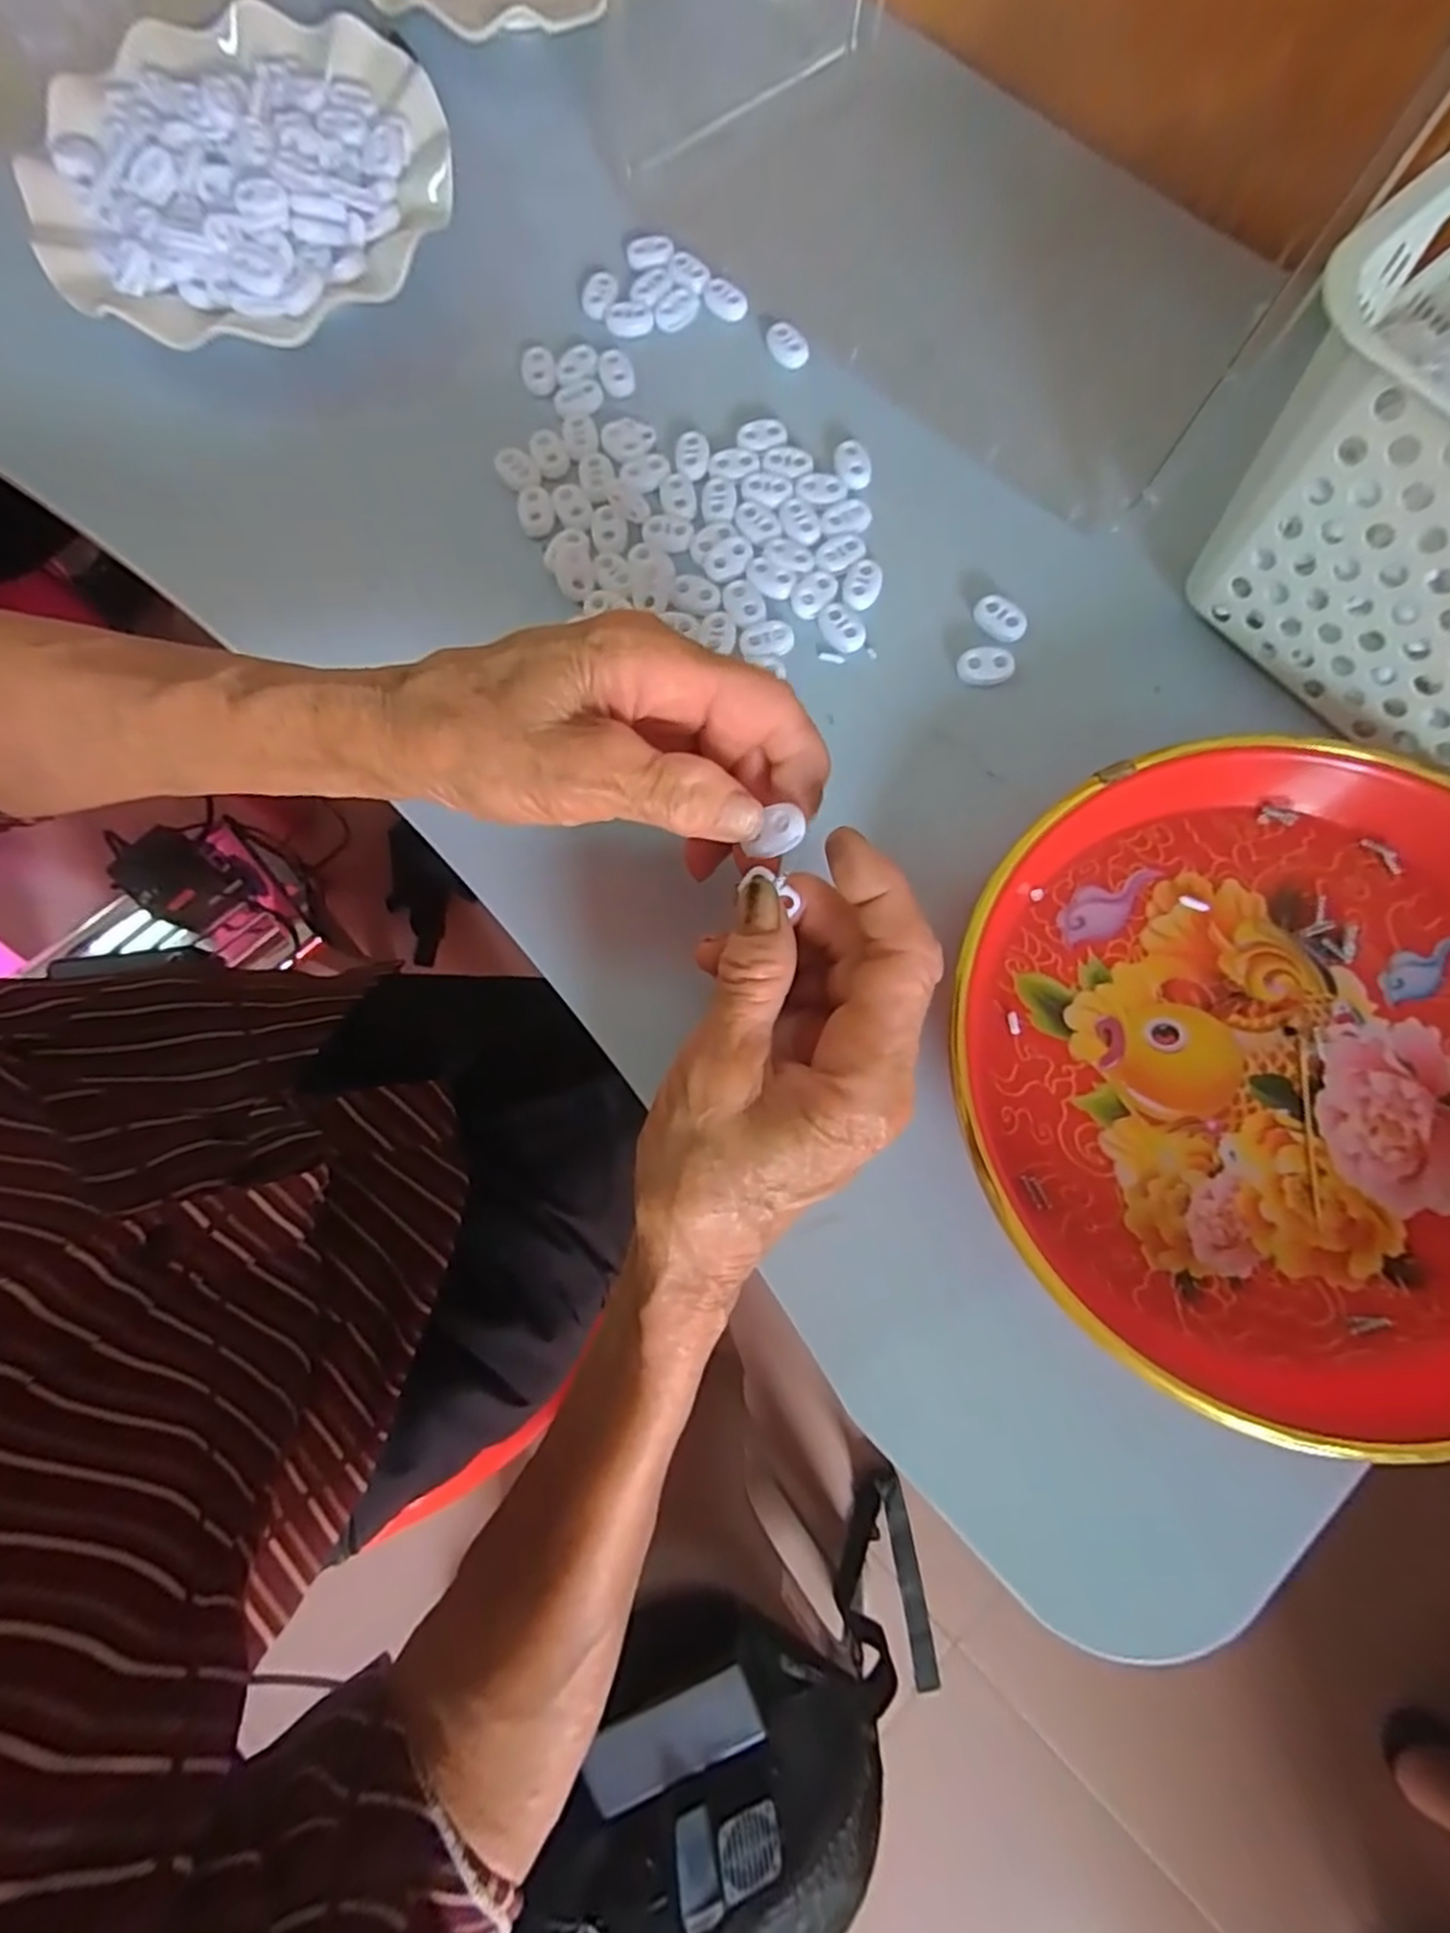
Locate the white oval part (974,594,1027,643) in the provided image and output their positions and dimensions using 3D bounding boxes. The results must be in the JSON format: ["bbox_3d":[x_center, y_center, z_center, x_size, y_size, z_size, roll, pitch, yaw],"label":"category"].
[{"bbox_3d":[0.112,-0.141,0.309,0.022,0.004,0.016,40,82,10],"label":"white oval part"}]

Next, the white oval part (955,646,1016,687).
[{"bbox_3d":[0.104,-0.120,0.305,0.023,0.005,0.015,-13,77,-1],"label":"white oval part"}]

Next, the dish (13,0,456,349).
[{"bbox_3d":[-0.217,-0.359,0.343,0.177,0.023,0.182,0,77,2],"label":"dish"}]

